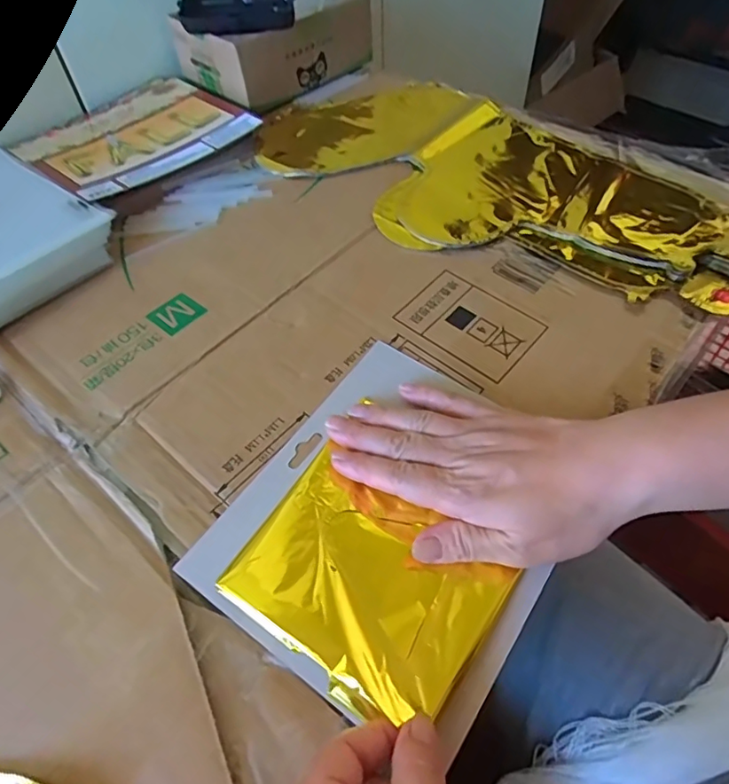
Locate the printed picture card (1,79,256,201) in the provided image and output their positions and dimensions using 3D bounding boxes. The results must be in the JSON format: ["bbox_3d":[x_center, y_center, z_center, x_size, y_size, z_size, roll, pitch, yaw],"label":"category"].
[{"bbox_3d":[-0.223,-0.252,0.527,0.166,0.009,0.192,34,60,26],"label":"printed picture card"}]

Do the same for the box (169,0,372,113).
[{"bbox_3d":[-0.096,-0.391,0.590,0.185,0.057,0.131,-39,62,-23],"label":"box"}]

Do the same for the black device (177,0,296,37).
[{"bbox_3d":[-0.123,-0.380,0.532,0.109,0.026,0.065,-2,54,1],"label":"black device"}]

